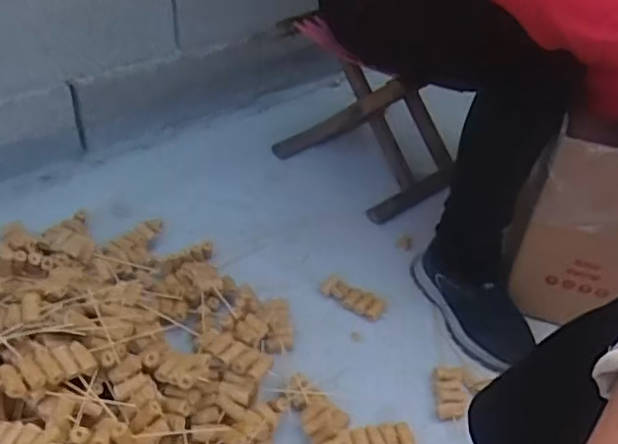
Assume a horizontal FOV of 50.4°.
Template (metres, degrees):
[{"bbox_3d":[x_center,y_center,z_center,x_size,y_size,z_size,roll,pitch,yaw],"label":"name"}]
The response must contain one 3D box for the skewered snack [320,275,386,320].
[{"bbox_3d":[0.068,0.118,1.036,0.105,0.024,0.037,25,45,23],"label":"skewered snack"}]

